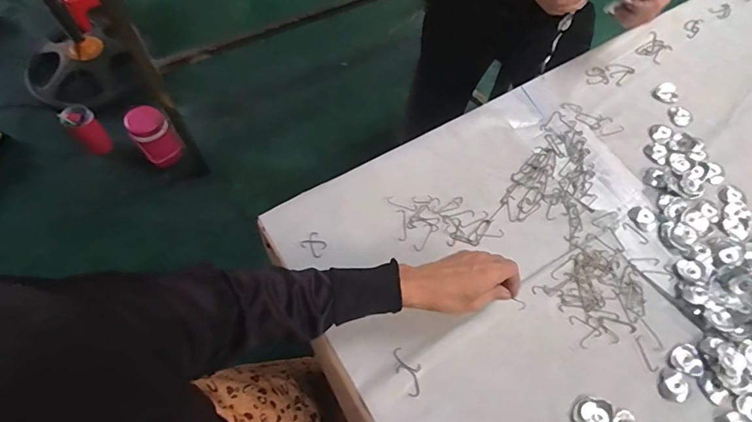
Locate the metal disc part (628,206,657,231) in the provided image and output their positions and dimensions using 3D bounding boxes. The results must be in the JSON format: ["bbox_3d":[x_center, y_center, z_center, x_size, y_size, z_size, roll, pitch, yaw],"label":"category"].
[{"bbox_3d":[0.379,0.010,0.608,0.034,0.004,0.038,-27,68,-14],"label":"metal disc part"}]

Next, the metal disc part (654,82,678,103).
[{"bbox_3d":[0.479,-0.195,0.706,0.031,0.016,0.034,-13,65,-8],"label":"metal disc part"}]

